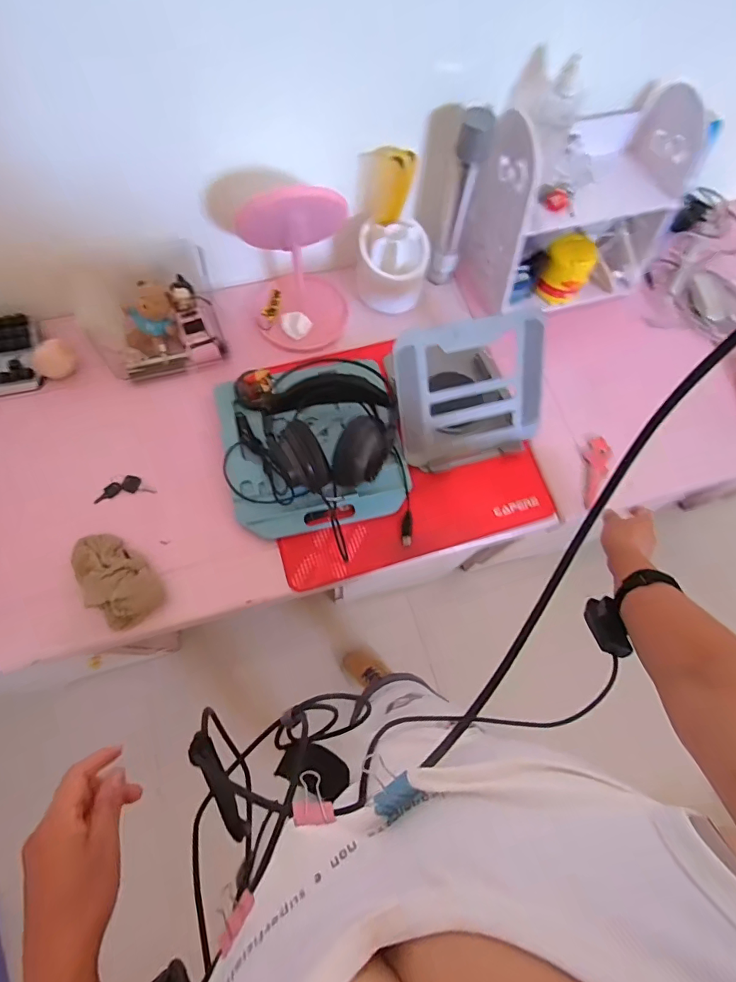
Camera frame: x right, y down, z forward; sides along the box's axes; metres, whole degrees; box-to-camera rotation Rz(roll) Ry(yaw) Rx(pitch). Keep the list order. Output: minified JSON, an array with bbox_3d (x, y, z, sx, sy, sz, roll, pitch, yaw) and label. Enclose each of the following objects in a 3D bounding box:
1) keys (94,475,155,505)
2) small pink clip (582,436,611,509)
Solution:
[{"bbox_3d":[-0.383,-0.006,0.707,0.085,0.011,0.033,-12,70,-7],"label":"keys"},{"bbox_3d":[0.383,-0.036,0.760,0.039,0.024,0.134,19,70,4],"label":"small pink clip"}]

